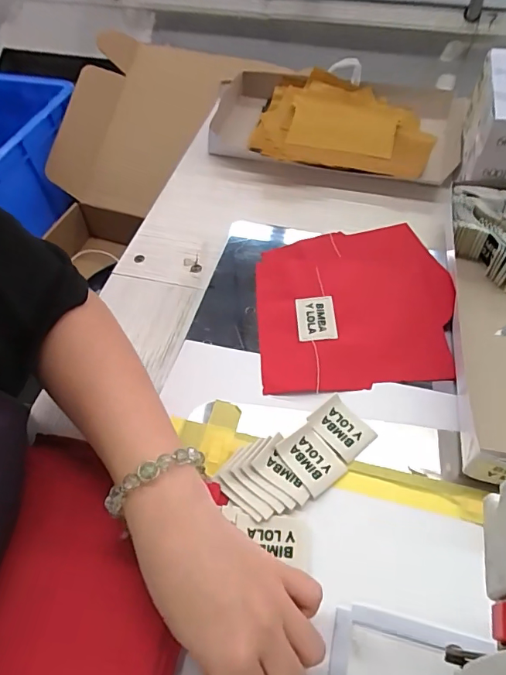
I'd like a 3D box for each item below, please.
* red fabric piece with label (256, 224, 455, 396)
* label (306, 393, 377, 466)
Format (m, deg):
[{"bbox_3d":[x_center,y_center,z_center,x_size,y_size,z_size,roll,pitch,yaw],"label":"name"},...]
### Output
[{"bbox_3d":[0.095,-0.034,0.435,0.180,0.022,0.187,-3,53,-3],"label":"red fabric piece with label"},{"bbox_3d":[0.070,0.071,0.357,0.034,0.004,0.046,-35,61,-19],"label":"label"}]

